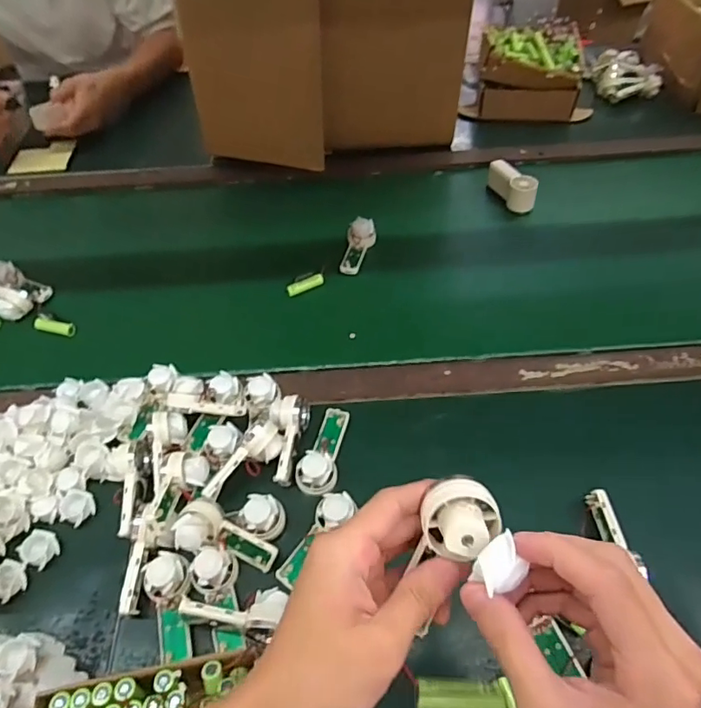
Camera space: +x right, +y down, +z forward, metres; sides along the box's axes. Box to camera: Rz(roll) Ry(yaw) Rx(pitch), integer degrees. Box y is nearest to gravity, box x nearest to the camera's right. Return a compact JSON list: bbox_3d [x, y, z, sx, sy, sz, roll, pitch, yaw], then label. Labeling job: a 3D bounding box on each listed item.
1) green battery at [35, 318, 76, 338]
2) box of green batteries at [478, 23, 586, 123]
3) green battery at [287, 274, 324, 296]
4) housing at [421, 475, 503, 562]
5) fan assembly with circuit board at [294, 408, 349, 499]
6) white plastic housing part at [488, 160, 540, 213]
[{"bbox_3d":[-0.374,-0.035,0.664,0.049,0.015,0.016,12,52,-6],"label":"green battery"},{"bbox_3d":[0.319,-0.496,0.930,0.175,0.110,0.134,7,53,8],"label":"box of green batteries"},{"bbox_3d":[-0.059,-0.091,0.696,0.051,0.014,0.011,-22,54,-14],"label":"green battery"},{"bbox_3d":[0.056,0.084,0.269,0.037,0.021,0.037,-1,52,1],"label":"housing"},{"bbox_3d":[-0.028,0.093,0.527,0.039,0.025,0.092,6,53,8],"label":"fan assembly with circuit board"},{"bbox_3d":[0.244,-0.255,0.795,0.039,0.044,0.098,-26,55,-17],"label":"white plastic housing part"}]

